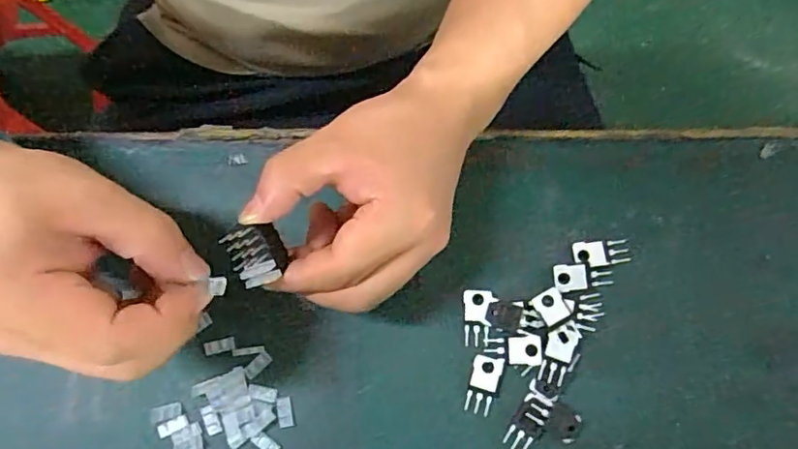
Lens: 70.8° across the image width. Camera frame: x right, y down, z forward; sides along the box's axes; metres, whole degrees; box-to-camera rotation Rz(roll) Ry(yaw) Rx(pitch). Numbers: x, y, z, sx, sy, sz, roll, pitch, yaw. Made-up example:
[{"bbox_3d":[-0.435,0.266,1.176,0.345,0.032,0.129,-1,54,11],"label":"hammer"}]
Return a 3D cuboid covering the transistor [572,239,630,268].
[{"bbox_3d":[0.114,0.016,0.315,0.031,0.004,0.015,-8,76,0],"label":"transistor"}]

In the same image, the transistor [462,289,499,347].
[{"bbox_3d":[0.045,0.052,0.311,0.018,0.004,0.030,-2,76,1],"label":"transistor"}]

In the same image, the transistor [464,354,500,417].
[{"bbox_3d":[0.046,0.087,0.304,0.016,0.004,0.030,12,77,5],"label":"transistor"}]

